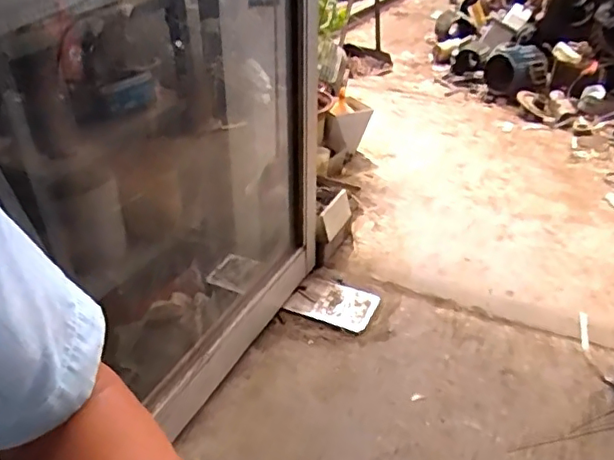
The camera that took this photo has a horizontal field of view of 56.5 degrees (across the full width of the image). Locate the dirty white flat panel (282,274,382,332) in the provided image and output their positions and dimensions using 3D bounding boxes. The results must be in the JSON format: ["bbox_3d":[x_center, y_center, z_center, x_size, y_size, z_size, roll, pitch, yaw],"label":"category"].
[{"bbox_3d":[0.060,0.169,1.315,0.184,0.017,0.132,21,42,18],"label":"dirty white flat panel"}]

